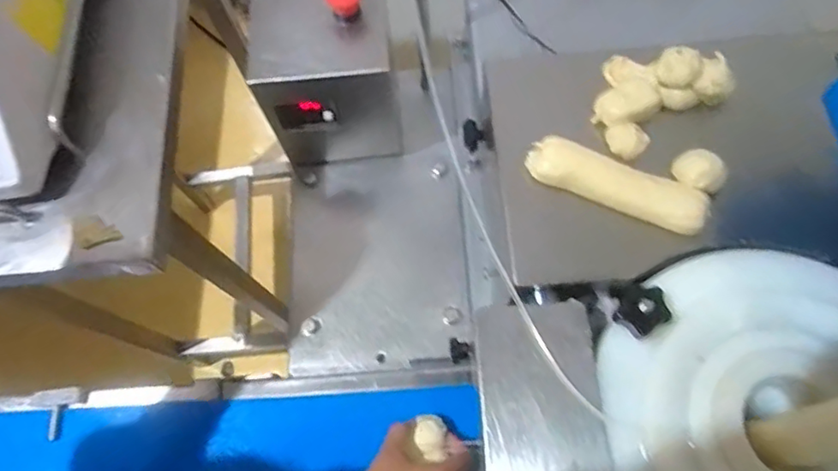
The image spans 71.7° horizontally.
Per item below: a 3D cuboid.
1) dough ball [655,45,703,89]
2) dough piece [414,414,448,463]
[{"bbox_3d":[0.224,-0.143,0.504,0.034,0.030,0.032,-1,68,3],"label":"dough ball"},{"bbox_3d":[0.011,0.195,0.559,0.030,0.031,0.044,-2,68,2],"label":"dough piece"}]

